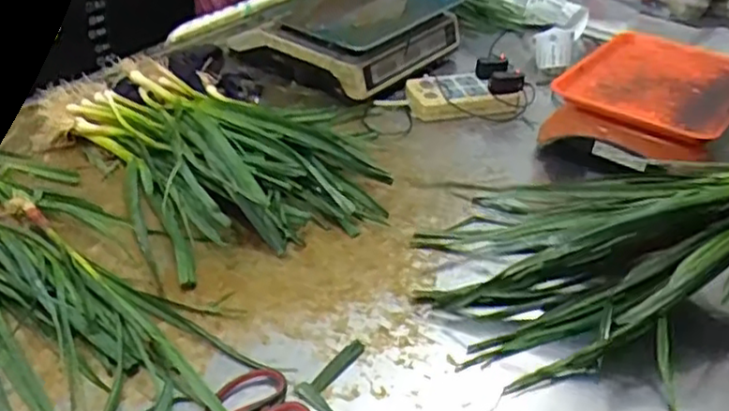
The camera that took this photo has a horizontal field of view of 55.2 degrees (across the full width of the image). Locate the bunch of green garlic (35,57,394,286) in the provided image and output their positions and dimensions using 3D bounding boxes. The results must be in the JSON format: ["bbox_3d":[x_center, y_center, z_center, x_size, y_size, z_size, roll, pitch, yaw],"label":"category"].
[{"bbox_3d":[-0.226,-0.112,1.024,0.357,0.081,0.536,-26,45,-33],"label":"bunch of green garlic"}]

